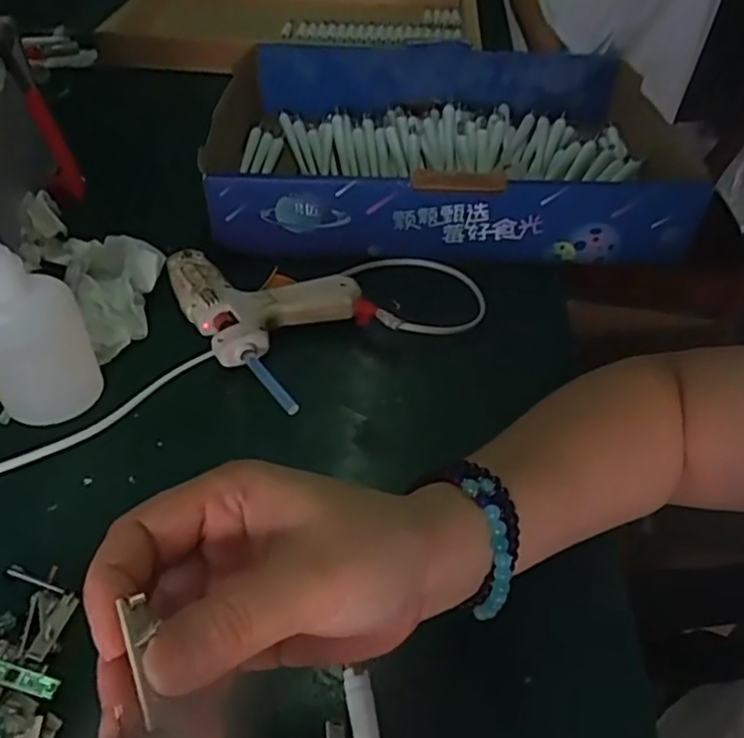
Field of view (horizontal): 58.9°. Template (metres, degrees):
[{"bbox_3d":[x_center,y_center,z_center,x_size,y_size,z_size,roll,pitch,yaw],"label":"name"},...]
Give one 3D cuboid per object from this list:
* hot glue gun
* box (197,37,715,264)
[{"bbox_3d":[-0.076,-0.044,0.463,0.162,0.023,0.107,32,51,27],"label":"hot glue gun"},{"bbox_3d":[0.070,-0.224,0.616,0.397,0.068,0.332,4,44,1],"label":"box"}]

